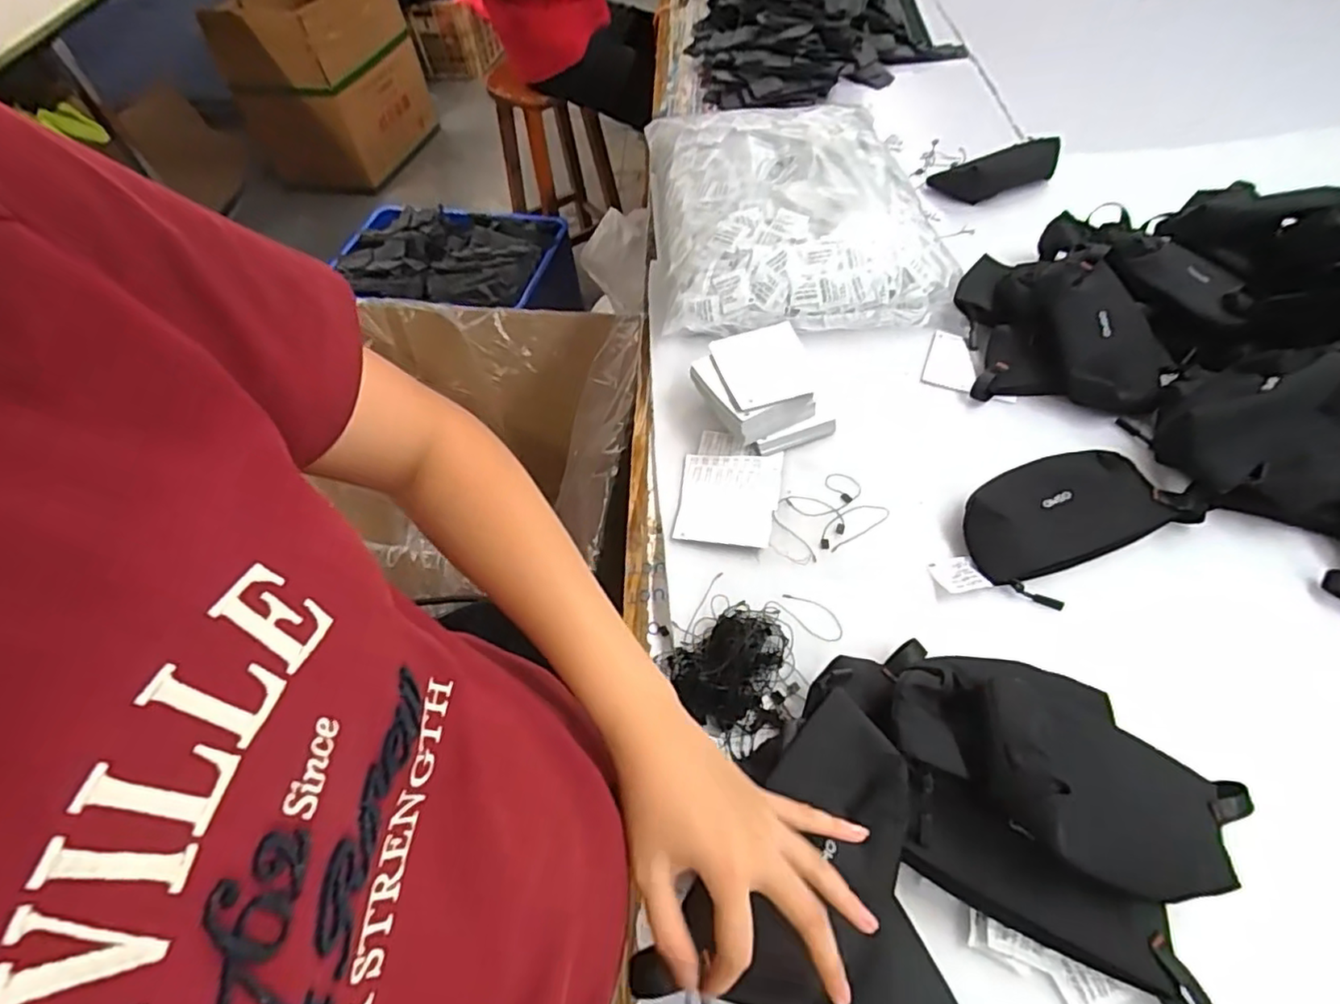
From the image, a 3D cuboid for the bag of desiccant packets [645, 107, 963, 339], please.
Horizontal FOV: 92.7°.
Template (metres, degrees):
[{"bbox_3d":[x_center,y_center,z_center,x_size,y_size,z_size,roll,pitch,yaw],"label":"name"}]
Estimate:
[{"bbox_3d":[0.151,-0.401,0.853,0.359,0.081,0.440,-6,54,0],"label":"bag of desiccant packets"}]

